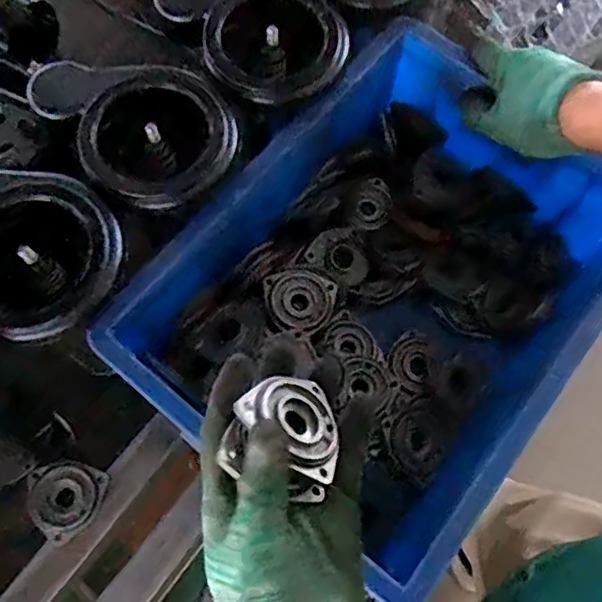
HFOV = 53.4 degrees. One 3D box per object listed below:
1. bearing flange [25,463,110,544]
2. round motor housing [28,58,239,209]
[{"bbox_3d":[-0.205,0.175,0.521,0.065,0.013,0.064,3,75,-9],"label":"bearing flange"},{"bbox_3d":[-0.124,-0.136,0.469,0.112,0.044,0.160,-43,77,-15],"label":"round motor housing"}]

